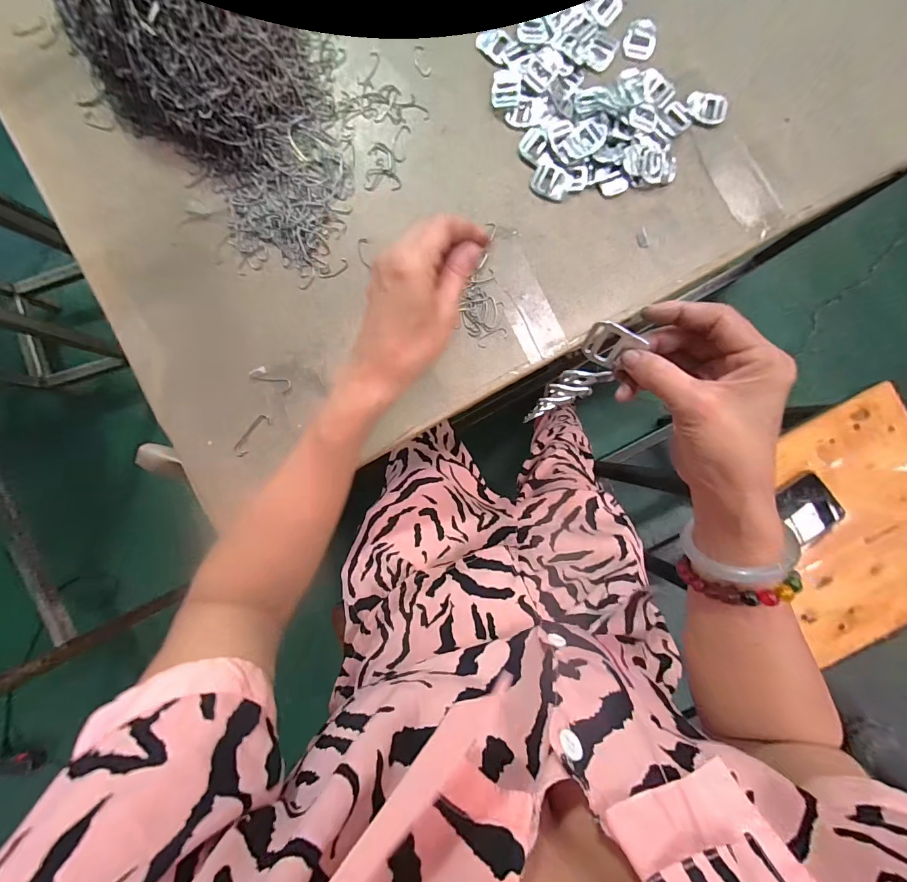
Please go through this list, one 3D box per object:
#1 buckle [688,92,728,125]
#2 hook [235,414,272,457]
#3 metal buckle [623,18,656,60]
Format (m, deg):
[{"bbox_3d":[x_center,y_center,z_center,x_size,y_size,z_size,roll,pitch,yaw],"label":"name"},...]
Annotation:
[{"bbox_3d":[0.256,-0.336,0.402,0.039,0.009,0.024,11,89,2],"label":"buckle"},{"bbox_3d":[-0.211,-0.005,0.418,0.016,0.005,0.051,42,90,3],"label":"hook"},{"bbox_3d":[0.192,-0.414,0.408,0.031,0.004,0.037,7,88,2],"label":"metal buckle"}]

